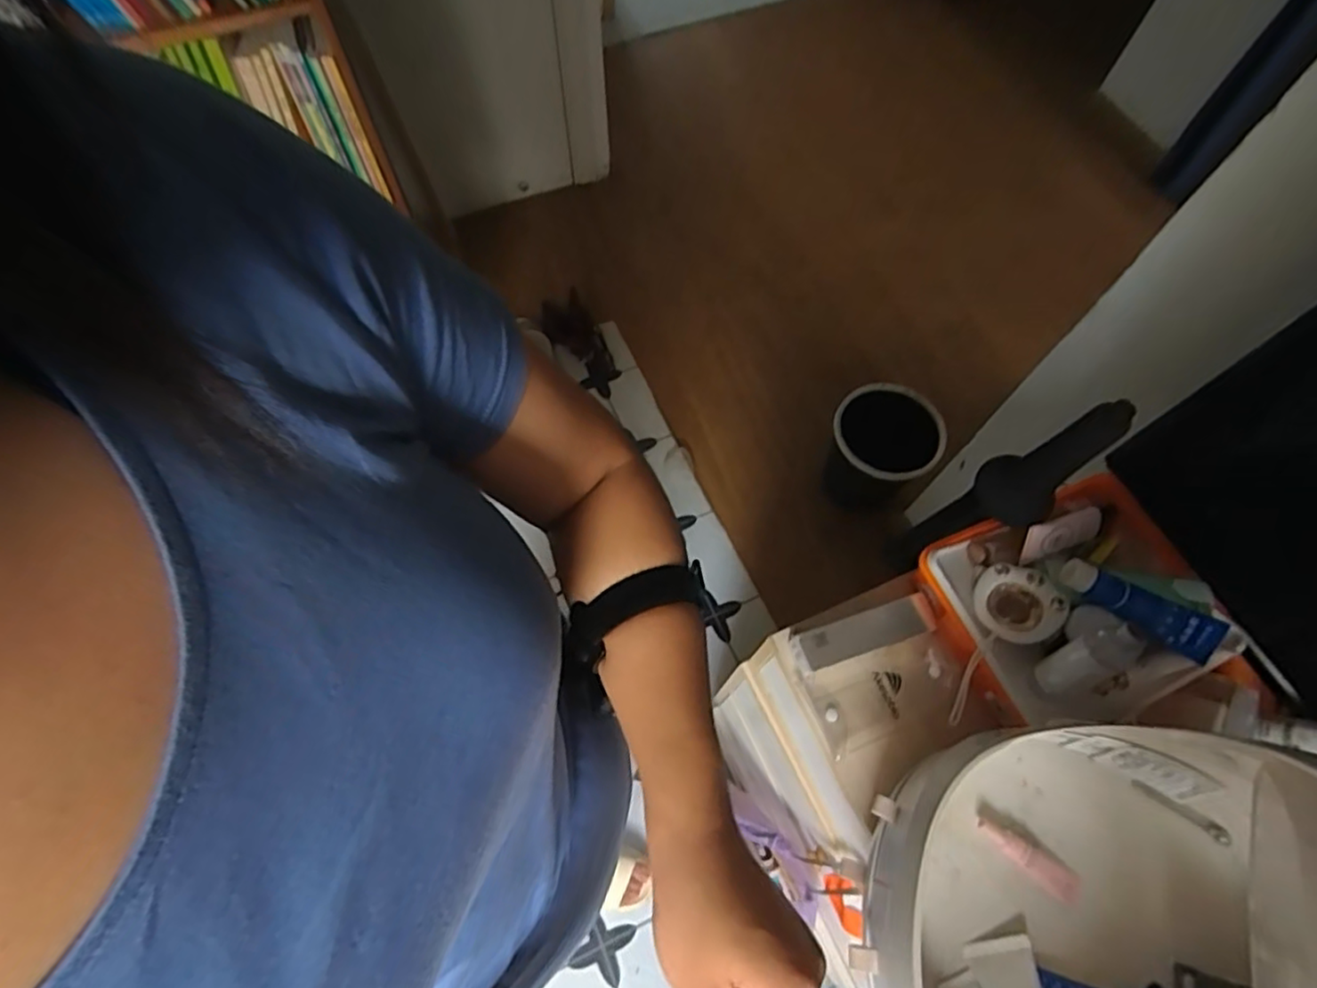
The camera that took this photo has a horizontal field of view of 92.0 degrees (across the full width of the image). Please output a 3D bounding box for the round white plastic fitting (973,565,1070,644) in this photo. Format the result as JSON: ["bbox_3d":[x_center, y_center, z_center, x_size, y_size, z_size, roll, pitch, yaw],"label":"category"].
[{"bbox_3d":[0.344,0.106,0.608,0.075,0.012,0.068,29,90,22],"label":"round white plastic fitting"}]

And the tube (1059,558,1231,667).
[{"bbox_3d":[0.451,0.107,0.591,0.147,0.026,0.039,26,67,11],"label":"tube"}]

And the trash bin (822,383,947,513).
[{"bbox_3d":[0.506,-0.078,1.530,0.223,0.329,0.216,0,65,-1],"label":"trash bin"}]

